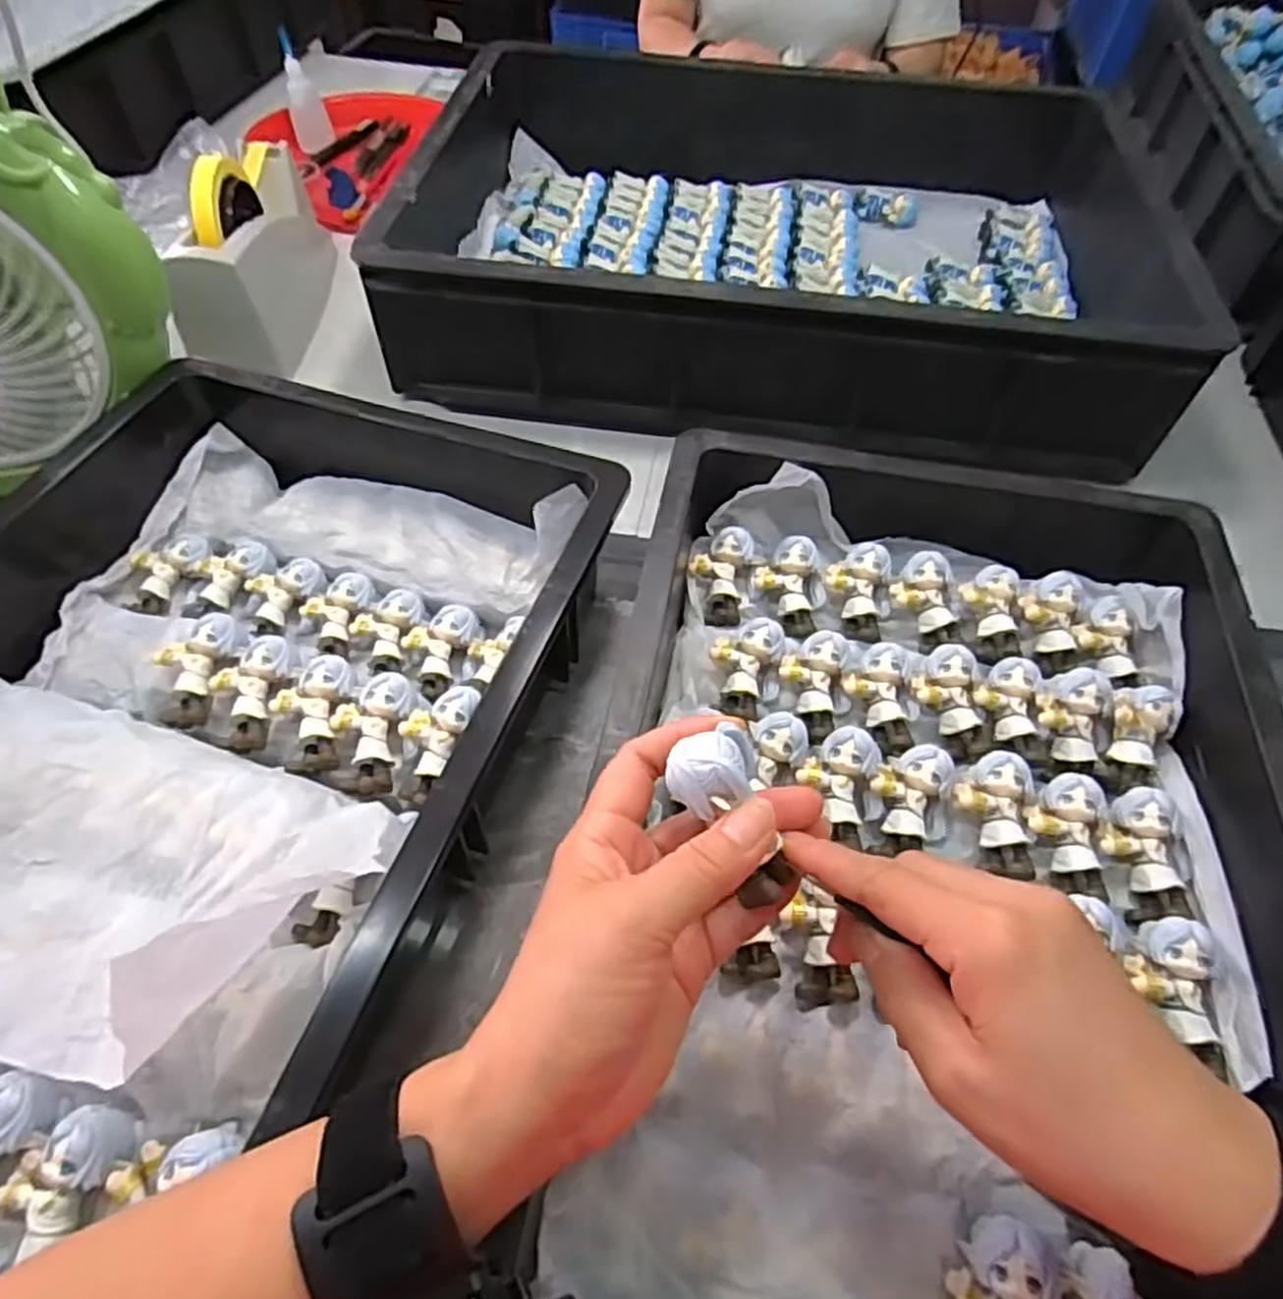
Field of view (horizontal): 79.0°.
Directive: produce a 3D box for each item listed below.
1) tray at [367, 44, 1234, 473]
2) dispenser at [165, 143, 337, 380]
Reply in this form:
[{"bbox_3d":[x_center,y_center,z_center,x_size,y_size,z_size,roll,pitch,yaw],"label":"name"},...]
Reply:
[{"bbox_3d":[0.120,-0.363,0.676,0.585,0.114,0.416,7,54,3],"label":"tray"},{"bbox_3d":[-0.320,-0.329,0.646,0.065,0.138,0.199,4,54,1],"label":"dispenser"}]

